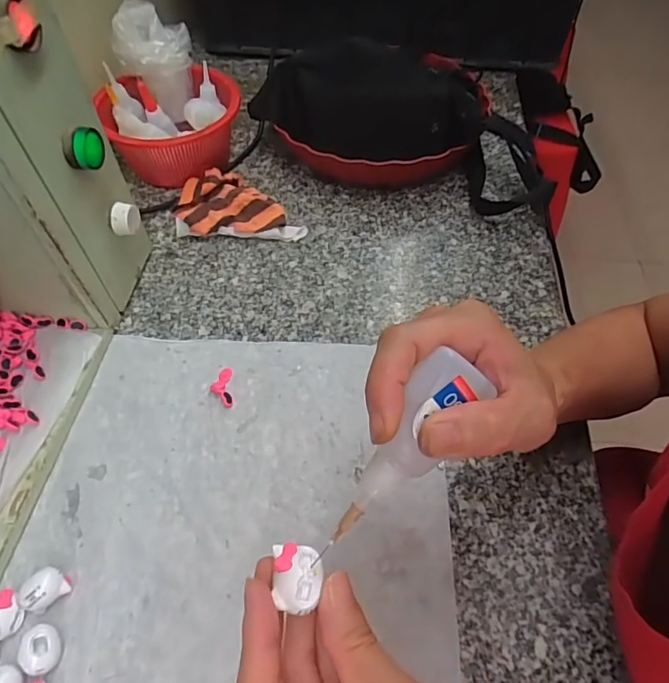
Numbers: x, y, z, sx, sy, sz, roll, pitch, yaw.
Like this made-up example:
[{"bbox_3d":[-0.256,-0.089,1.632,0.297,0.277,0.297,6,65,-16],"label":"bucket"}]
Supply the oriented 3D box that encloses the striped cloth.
[{"bbox_3d":[-0.097,-0.141,0.500,0.129,0.029,0.077,0,55,-1],"label":"striped cloth"}]

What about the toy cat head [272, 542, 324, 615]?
[{"bbox_3d":[-0.015,0.096,0.201,0.020,0.006,0.024,4,54,-2],"label":"toy cat head"}]

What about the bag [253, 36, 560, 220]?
[{"bbox_3d":[0.079,-0.239,0.540,0.310,0.097,0.173,10,55,6],"label":"bag"}]

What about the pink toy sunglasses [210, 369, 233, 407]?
[{"bbox_3d":[-0.091,0.036,0.393,0.017,0.006,0.036,-6,55,-5],"label":"pink toy sunglasses"}]

